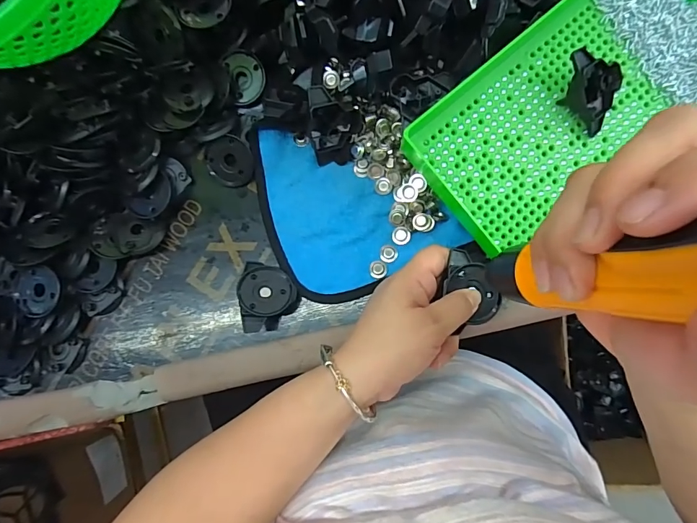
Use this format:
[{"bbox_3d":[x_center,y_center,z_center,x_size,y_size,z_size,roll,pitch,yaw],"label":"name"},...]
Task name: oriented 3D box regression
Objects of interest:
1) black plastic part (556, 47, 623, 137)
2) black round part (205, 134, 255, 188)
[{"bbox_3d":[0.176,-0.121,0.291,0.042,0.028,0.049,5,85,6],"label":"black plastic part"},{"bbox_3d":[-0.099,-0.084,0.342,0.041,0.012,0.041,1,106,5],"label":"black round part"}]

